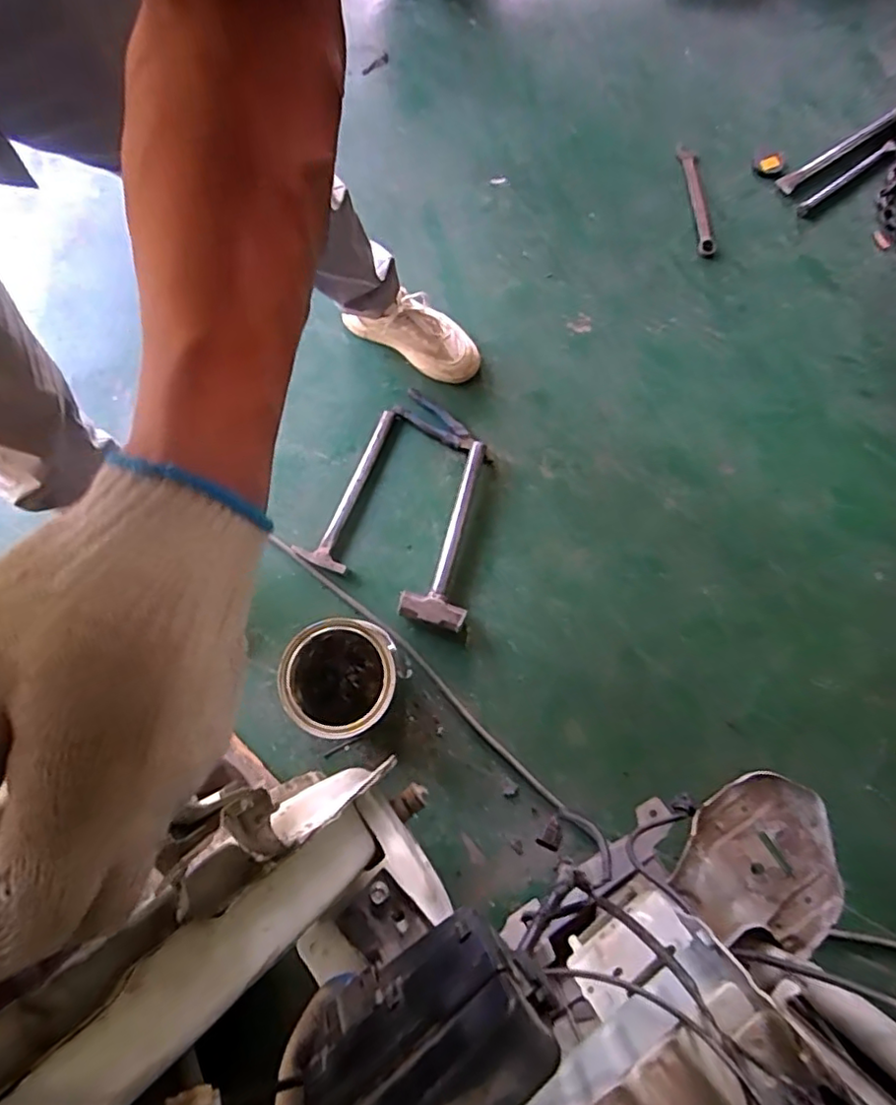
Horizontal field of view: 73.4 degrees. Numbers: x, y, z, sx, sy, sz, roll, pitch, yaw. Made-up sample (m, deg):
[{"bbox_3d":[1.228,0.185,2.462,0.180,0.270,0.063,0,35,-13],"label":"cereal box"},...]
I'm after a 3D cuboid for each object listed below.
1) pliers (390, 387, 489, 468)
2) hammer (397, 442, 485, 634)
[{"bbox_3d":[-0.004,-0.223,1.072,0.192,0.019,0.056,33,79,8],"label":"pliers"},{"bbox_3d":[0.012,-0.035,1.025,0.110,0.034,0.324,16,77,4],"label":"hammer"}]

